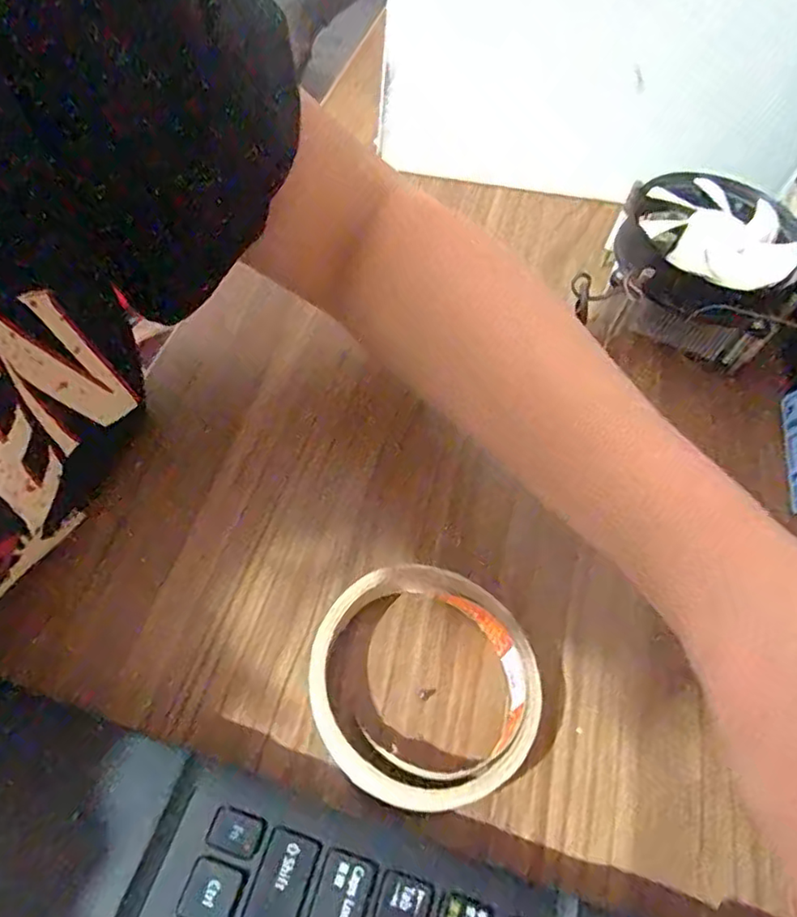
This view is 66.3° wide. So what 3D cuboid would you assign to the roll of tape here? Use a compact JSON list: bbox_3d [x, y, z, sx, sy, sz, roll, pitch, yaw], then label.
[{"bbox_3d":[0.010,0.088,0.239,0.084,0.026,0.086,2,58,-4],"label":"roll of tape"}]

